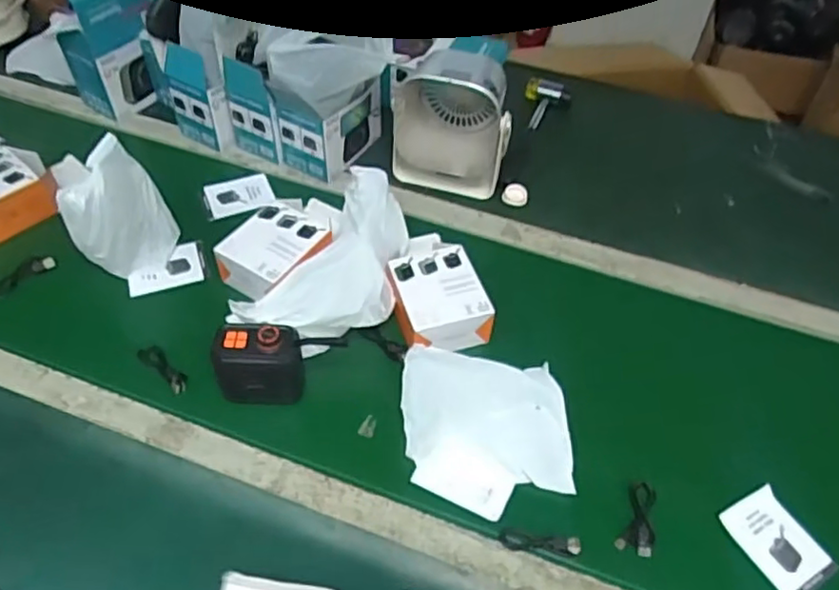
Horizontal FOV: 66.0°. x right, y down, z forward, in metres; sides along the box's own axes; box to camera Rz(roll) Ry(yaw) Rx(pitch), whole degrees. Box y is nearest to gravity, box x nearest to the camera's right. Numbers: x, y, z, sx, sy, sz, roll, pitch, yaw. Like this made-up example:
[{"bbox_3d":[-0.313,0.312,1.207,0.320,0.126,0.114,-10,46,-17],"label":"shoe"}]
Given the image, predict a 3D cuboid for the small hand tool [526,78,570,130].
[{"bbox_3d":[0.211,-0.316,1.082,0.072,0.038,0.096,12,53,5],"label":"small hand tool"}]

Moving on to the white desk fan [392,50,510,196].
[{"bbox_3d":[0.048,-0.244,0.916,0.152,0.185,0.094,11,53,4],"label":"white desk fan"}]

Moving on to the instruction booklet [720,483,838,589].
[{"bbox_3d":[0.362,0.250,0.654,0.067,0.014,0.096,-23,58,-20],"label":"instruction booklet"}]

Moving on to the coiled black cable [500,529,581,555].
[{"bbox_3d":[0.119,0.243,0.636,0.077,0.011,0.020,8,53,2],"label":"coiled black cable"}]

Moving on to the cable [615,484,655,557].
[{"bbox_3d":[0.225,0.226,0.659,0.034,0.007,0.076,22,55,11],"label":"cable"}]

